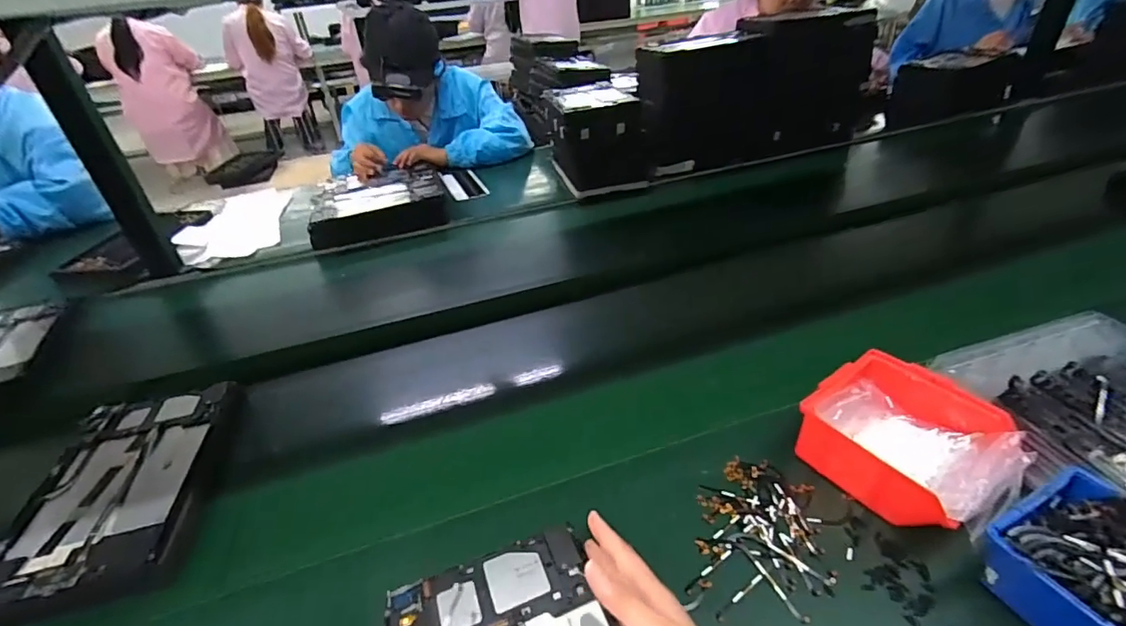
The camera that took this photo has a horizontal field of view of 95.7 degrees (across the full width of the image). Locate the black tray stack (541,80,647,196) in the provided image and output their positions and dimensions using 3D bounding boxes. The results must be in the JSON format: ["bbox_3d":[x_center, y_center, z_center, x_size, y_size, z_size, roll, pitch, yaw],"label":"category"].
[{"bbox_3d":[0.067,-0.381,1.110,0.166,0.171,0.220,-13,35,-10],"label":"black tray stack"}]

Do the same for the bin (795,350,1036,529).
[{"bbox_3d":[0.307,0.116,0.458,0.132,0.069,0.142,-24,38,-24],"label":"bin"}]

